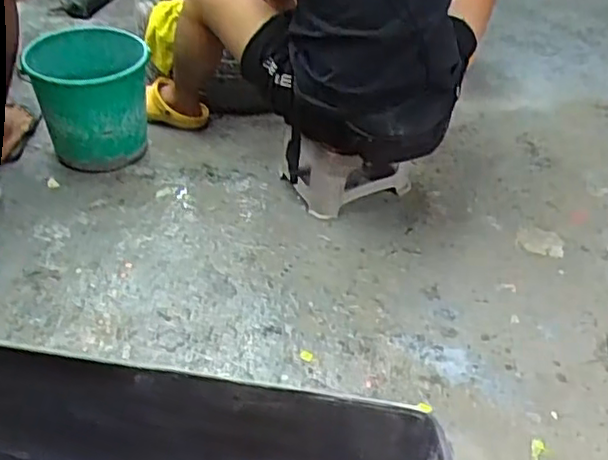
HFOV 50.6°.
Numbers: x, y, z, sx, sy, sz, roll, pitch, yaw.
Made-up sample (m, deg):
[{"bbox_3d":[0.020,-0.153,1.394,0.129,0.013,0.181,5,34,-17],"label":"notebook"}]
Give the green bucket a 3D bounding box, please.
[{"bbox_3d":[-0.502,-0.305,1.547,0.256,0.278,0.252,-12,46,-16],"label":"green bucket"}]

